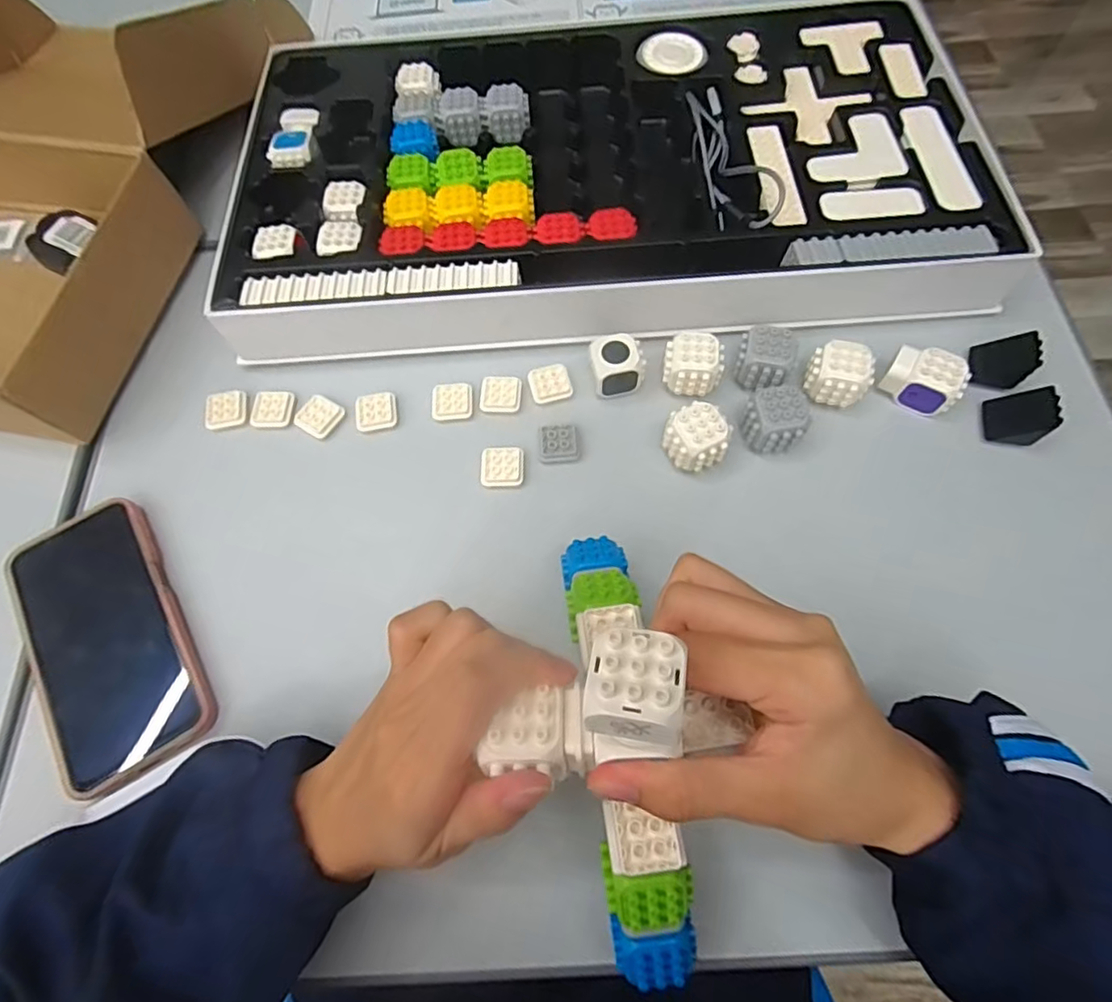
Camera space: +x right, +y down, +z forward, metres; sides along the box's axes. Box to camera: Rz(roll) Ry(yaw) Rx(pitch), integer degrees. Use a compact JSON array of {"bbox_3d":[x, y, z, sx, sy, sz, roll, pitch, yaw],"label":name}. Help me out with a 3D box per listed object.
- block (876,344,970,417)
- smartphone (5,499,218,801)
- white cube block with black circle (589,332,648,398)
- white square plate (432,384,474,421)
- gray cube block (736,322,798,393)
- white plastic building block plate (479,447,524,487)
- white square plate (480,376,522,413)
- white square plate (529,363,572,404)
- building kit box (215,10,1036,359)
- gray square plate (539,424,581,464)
[{"bbox_3d":[0.238,-0.079,0.378,0.043,0.029,0.029,36,73,16],"label":"block"},{"bbox_3d":[-0.274,0.083,0.354,0.083,0.017,0.170,-30,68,-10],"label":"smartphone"},{"bbox_3d":[0.042,-0.091,0.393,0.035,0.028,0.031,-4,66,1],"label":"white cube block with black circle"},{"bbox_3d":[-0.072,-0.069,0.409,0.028,0.009,0.026,-3,66,1],"label":"white square plate"},{"bbox_3d":[0.138,-0.095,0.385,0.034,0.028,0.033,15,68,9],"label":"gray cube block"},{"bbox_3d":[-0.035,-0.022,0.386,0.028,0.009,0.026,-1,66,2],"label":"white plastic building block plate"},{"bbox_3d":[-0.038,-0.074,0.408,0.028,0.008,0.025,2,67,4],"label":"white square plate"},{"bbox_3d":[-0.004,-0.082,0.408,0.029,0.006,0.026,-11,66,-2],"label":"white square plate"},{"bbox_3d":[0.034,-0.246,0.448,0.538,0.053,0.321,-2,66,2],"label":"building kit box"},{"bbox_3d":[0.002,-0.039,0.390,0.026,0.007,0.027,-3,66,2],"label":"gray square plate"}]

